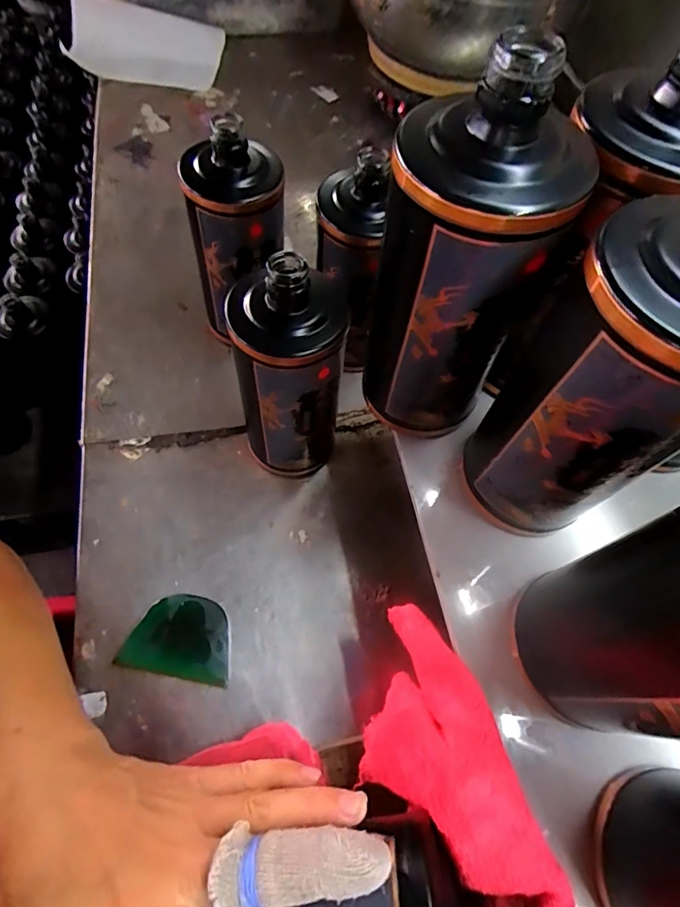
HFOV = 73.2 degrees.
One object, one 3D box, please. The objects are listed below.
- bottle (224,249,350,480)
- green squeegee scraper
[{"bbox_3d":[-0.041,-0.057,0.349,0.087,0.186,0.085,-17,66,-8],"label":"bottle"},{"bbox_3d":[-0.118,0.136,0.342,0.077,0.012,0.056,10,65,5],"label":"green squeegee scraper"}]

